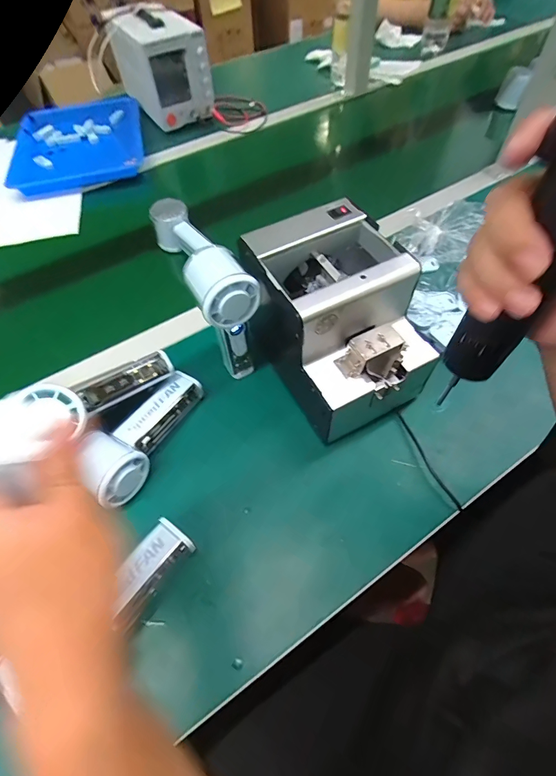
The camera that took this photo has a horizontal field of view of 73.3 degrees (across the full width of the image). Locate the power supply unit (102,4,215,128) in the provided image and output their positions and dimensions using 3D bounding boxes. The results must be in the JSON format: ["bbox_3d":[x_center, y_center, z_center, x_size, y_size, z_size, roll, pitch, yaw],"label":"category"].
[{"bbox_3d":[-0.250,-0.662,0.767,0.110,0.138,0.229,-32,61,-17],"label":"power supply unit"}]

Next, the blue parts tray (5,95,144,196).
[{"bbox_3d":[-0.405,-0.503,0.769,0.252,0.033,0.337,-11,57,-4],"label":"blue parts tray"}]

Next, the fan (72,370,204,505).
[{"bbox_3d":[-0.141,0.041,0.386,0.058,0.049,0.153,22,60,16],"label":"fan"}]

